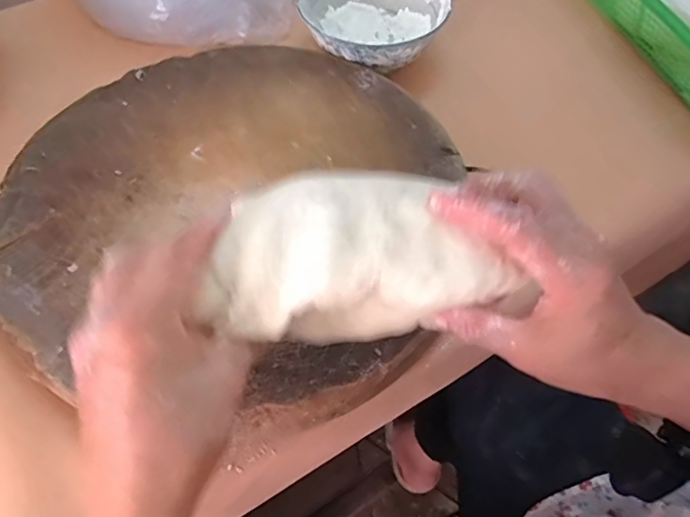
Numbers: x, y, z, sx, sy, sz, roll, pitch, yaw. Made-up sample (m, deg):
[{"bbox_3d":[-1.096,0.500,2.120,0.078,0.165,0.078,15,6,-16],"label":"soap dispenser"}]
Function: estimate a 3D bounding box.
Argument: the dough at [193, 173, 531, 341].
[{"bbox_3d":[0.003,0.003,0.261,0.135,0.057,0.066,-6,56,-5],"label":"dough"}]

